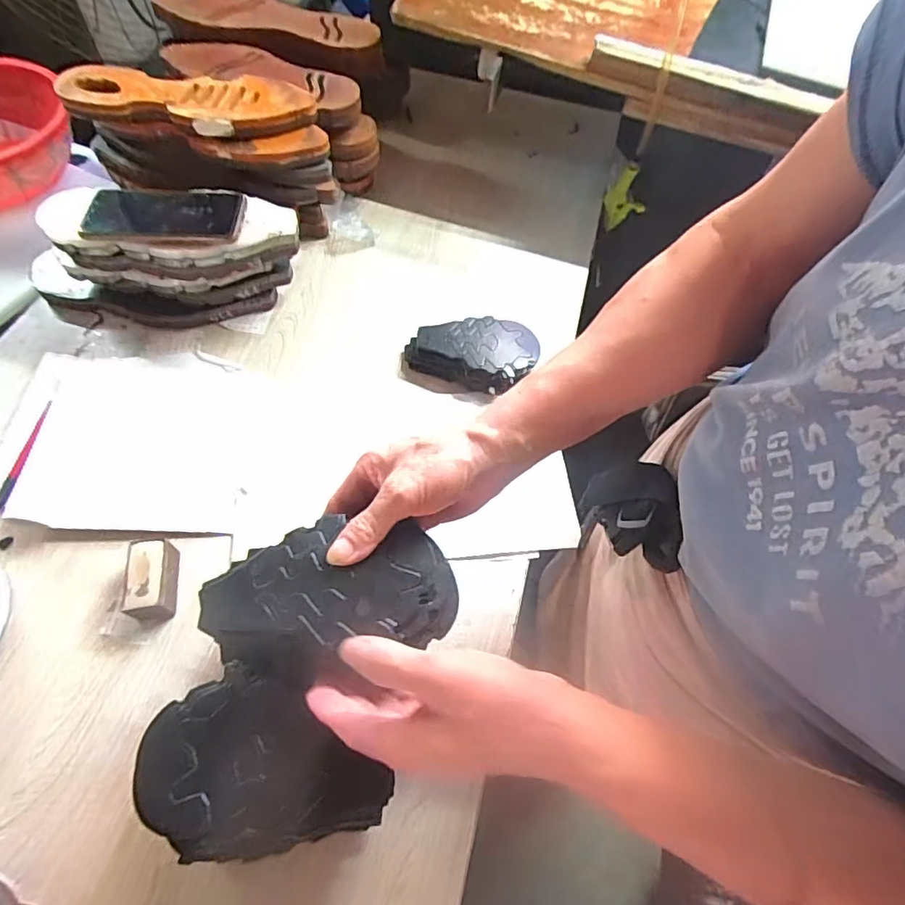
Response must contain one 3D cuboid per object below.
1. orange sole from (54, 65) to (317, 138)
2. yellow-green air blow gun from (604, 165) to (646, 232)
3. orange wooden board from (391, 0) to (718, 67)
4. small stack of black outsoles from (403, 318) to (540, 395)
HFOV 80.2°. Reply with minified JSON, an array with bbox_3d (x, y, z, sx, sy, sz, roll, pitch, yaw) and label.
[{"bbox_3d":[-0.317,-0.427,0.650,0.290,0.025,0.096,11,61,2],"label":"orange sole"},{"bbox_3d":[0.255,-0.369,0.812,0.039,0.131,0.054,4,81,-1],"label":"yellow-green air blow gun"},{"bbox_3d":[0.148,-0.630,0.748,0.392,0.033,0.294,21,62,7],"label":"orange wooden board"},{"bbox_3d":[0.025,-0.126,0.664,0.151,0.040,0.097,20,62,7],"label":"small stack of black outsoles"}]

